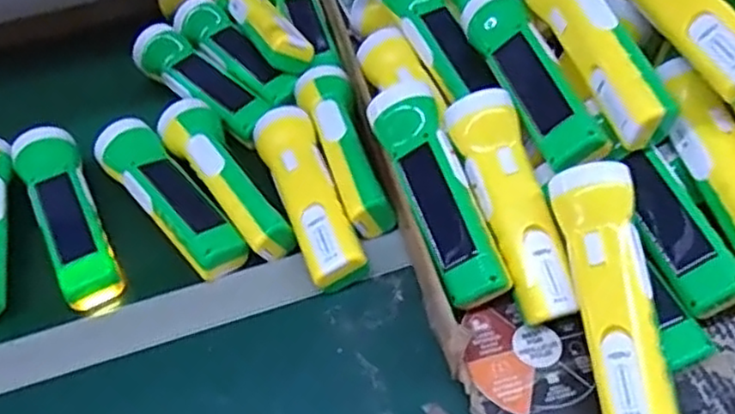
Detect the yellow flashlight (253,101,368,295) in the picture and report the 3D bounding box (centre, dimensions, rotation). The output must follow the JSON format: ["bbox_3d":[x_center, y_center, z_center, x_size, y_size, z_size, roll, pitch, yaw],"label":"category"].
[{"bbox_3d":[-0.048,-0.012,0.549,0.046,0.038,0.175,-20,53,-10],"label":"yellow flashlight"}]

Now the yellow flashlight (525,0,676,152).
[{"bbox_3d":[0.158,-0.119,0.486,0.048,0.051,0.173,-12,52,-4],"label":"yellow flashlight"}]

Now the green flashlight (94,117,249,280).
[{"bbox_3d":[-0.160,-0.006,0.556,0.048,0.042,0.170,-37,58,-21],"label":"green flashlight"}]

